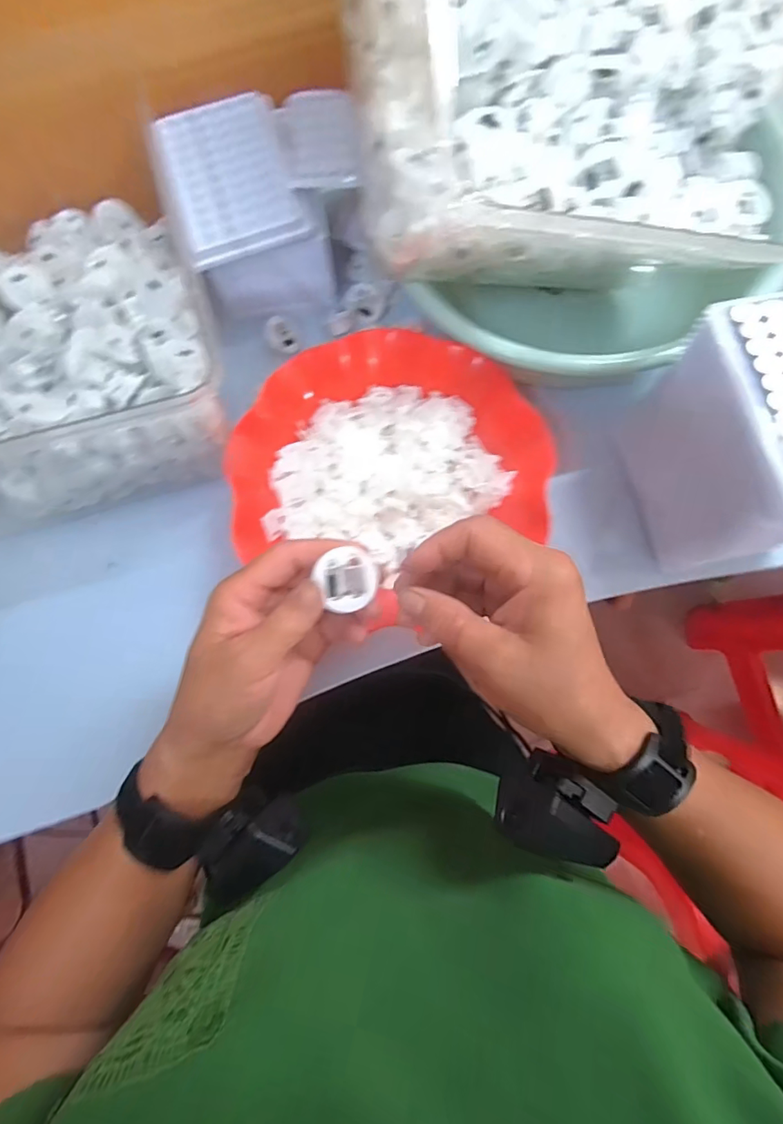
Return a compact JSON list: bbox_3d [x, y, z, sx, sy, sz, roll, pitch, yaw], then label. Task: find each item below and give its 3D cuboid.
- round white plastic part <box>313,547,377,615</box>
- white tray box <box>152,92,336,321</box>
[{"bbox_3d":[-0.022,0.009,0.259,0.030,0.016,0.029,0,77,1],"label":"round white plastic part"},{"bbox_3d":[-0.117,-0.282,0.417,0.107,0.087,0.140,-23,78,-4],"label":"white tray box"}]

